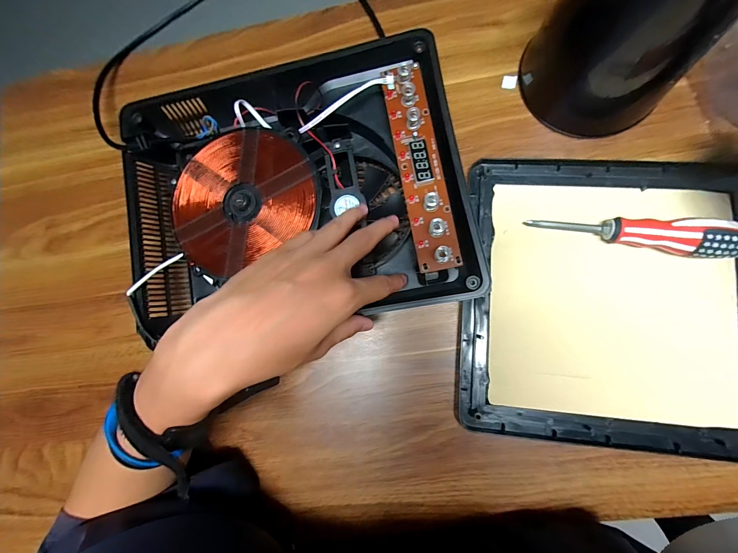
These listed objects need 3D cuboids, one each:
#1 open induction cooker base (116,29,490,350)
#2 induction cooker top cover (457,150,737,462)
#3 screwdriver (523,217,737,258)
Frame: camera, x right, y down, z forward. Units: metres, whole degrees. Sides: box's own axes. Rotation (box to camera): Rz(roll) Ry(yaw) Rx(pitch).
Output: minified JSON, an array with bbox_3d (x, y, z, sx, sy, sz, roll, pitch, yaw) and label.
[{"bbox_3d":[-0.079,-0.093,0.334,0.341,0.047,0.279,-8,82,5],"label":"open induction cooker base"},{"bbox_3d":[0.266,0.017,0.310,0.331,0.013,0.287,4,84,7],"label":"induction cooker top cover"},{"bbox_3d":[0.252,-0.042,0.301,0.175,0.031,0.031,8,84,12],"label":"screwdriver"}]

